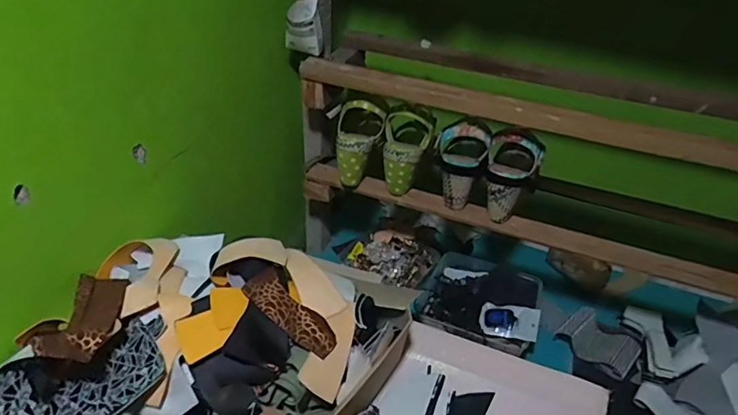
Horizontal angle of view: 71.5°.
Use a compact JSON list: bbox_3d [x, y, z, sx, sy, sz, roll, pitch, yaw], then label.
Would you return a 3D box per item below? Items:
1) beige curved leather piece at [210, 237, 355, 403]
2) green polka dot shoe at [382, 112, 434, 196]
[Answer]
[{"bbox_3d":[-0.081,0.109,0.591,0.101,0.035,0.210,-23,66,-37],"label":"beige curved leather piece"},{"bbox_3d":[0.060,-0.089,0.842,0.078,0.124,0.080,7,36,3],"label":"green polka dot shoe"}]

